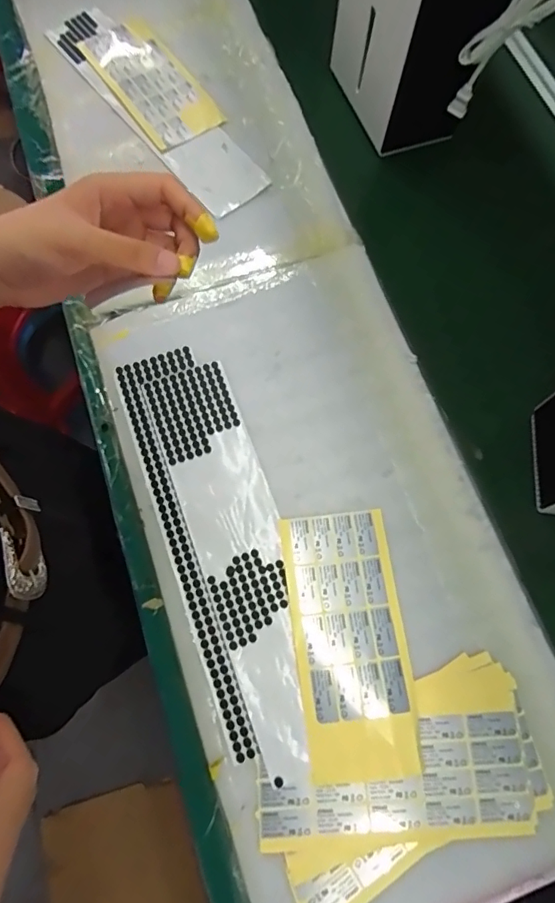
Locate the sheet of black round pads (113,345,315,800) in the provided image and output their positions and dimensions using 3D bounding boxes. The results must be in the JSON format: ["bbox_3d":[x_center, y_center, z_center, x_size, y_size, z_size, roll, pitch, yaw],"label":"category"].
[{"bbox_3d":[-0.064,0.107,0.601,0.137,0.007,0.516,-19,73,-7],"label":"sheet of black round pads"}]

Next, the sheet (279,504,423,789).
[{"bbox_3d":[0.079,0.207,0.564,0.116,0.011,0.276,-6,72,-3],"label":"sheet"}]

